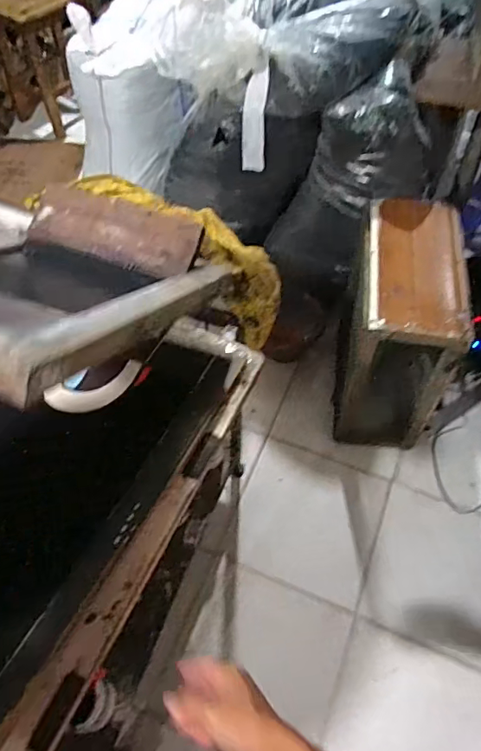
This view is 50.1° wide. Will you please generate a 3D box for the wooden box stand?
[{"bbox_3d":[0.437,-0.124,1.492,0.255,0.566,0.478,8,56,5],"label":"wooden box stand"}]

